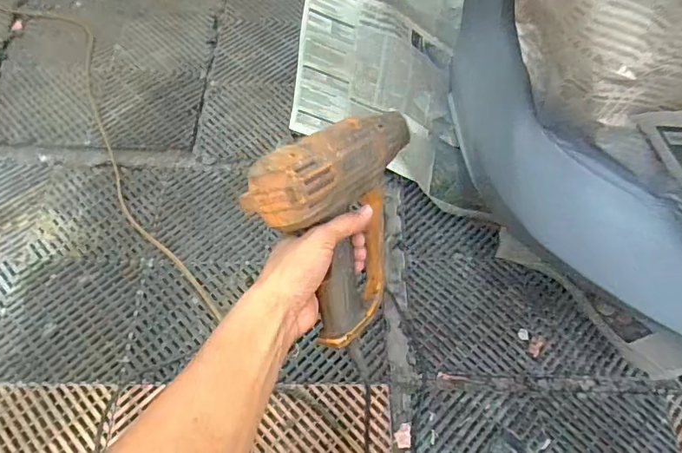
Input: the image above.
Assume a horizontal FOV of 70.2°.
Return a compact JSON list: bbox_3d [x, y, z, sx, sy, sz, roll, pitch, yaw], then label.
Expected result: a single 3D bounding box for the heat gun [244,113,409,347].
[{"bbox_3d":[0.011,-0.015,0.511,0.083,0.189,0.231,1,25,40],"label":"heat gun"}]

